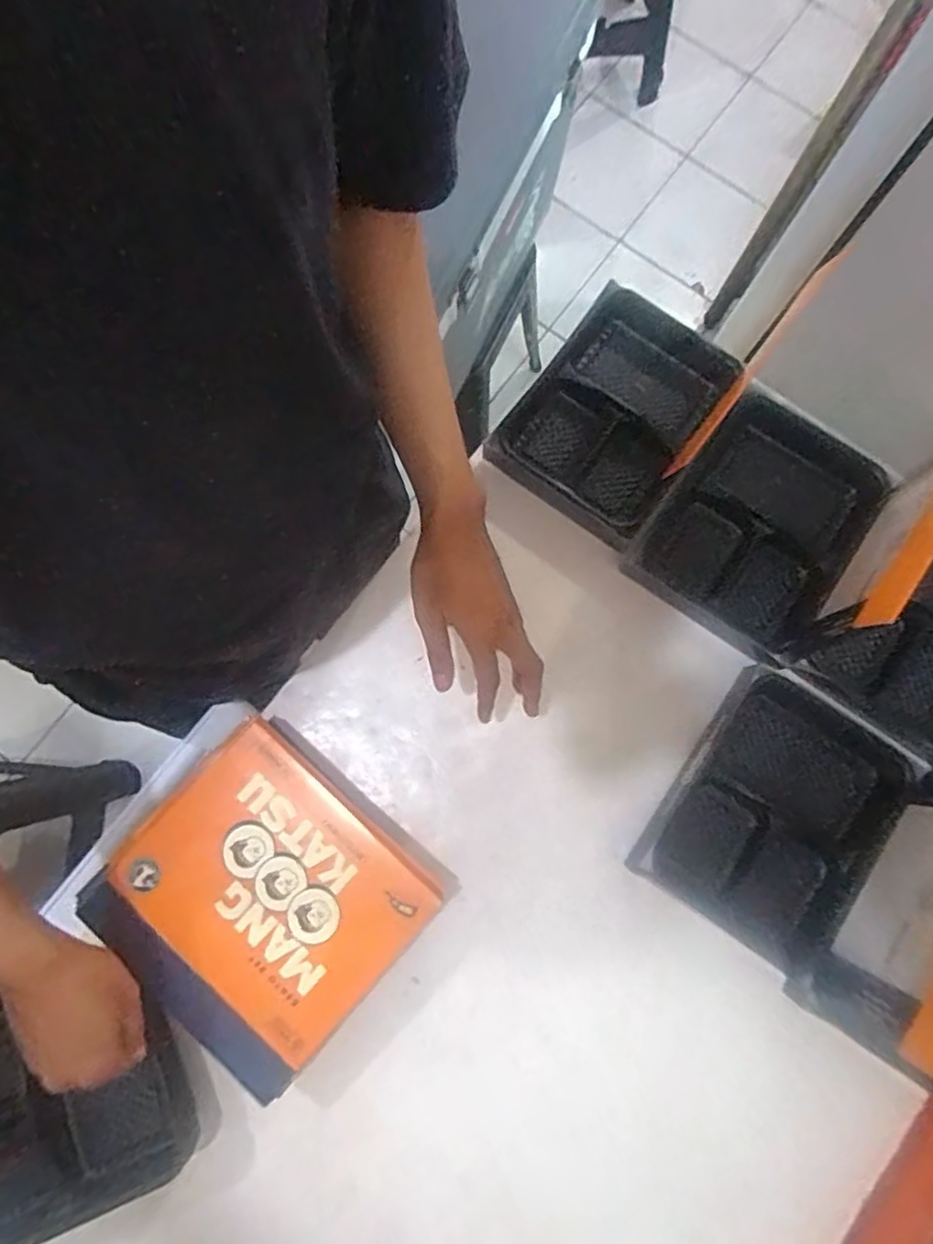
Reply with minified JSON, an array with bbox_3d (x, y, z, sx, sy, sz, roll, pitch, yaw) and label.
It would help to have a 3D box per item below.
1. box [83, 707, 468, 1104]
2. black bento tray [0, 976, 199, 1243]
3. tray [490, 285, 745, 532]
[{"bbox_3d":[-0.173,0.228,0.586,0.236,0.067,0.222,43,82,6],"label":"box"},{"bbox_3d":[-0.357,0.409,0.568,0.227,0.027,0.169,-16,61,-16],"label":"black bento tray"},{"bbox_3d":[0.154,-0.218,0.692,0.166,0.033,0.222,37,81,5],"label":"tray"}]

